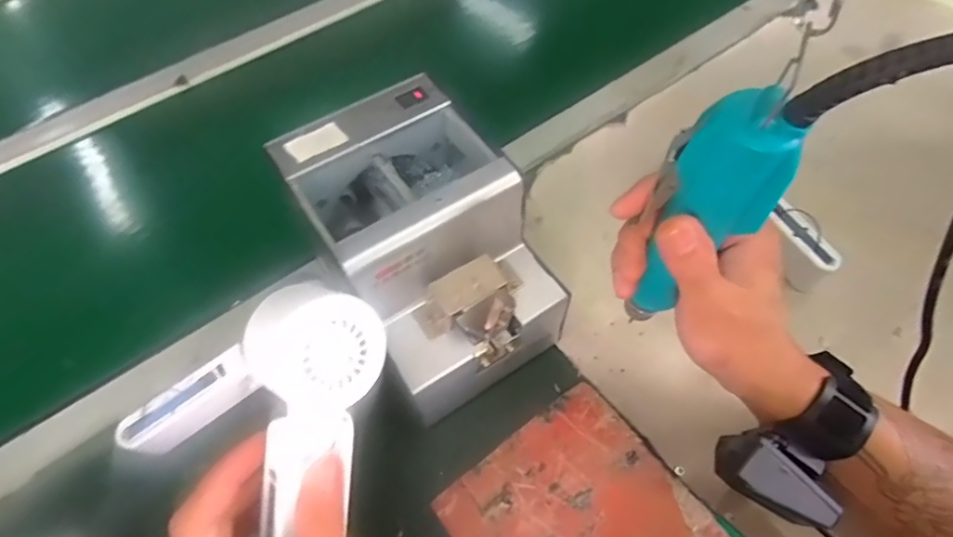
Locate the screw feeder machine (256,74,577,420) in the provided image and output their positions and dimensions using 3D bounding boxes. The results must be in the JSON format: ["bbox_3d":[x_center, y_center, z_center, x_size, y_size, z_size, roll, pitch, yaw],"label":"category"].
[{"bbox_3d":[-0.033,-0.010,0.387,0.117,0.145,0.165,-31,61,-16],"label":"screw feeder machine"}]

